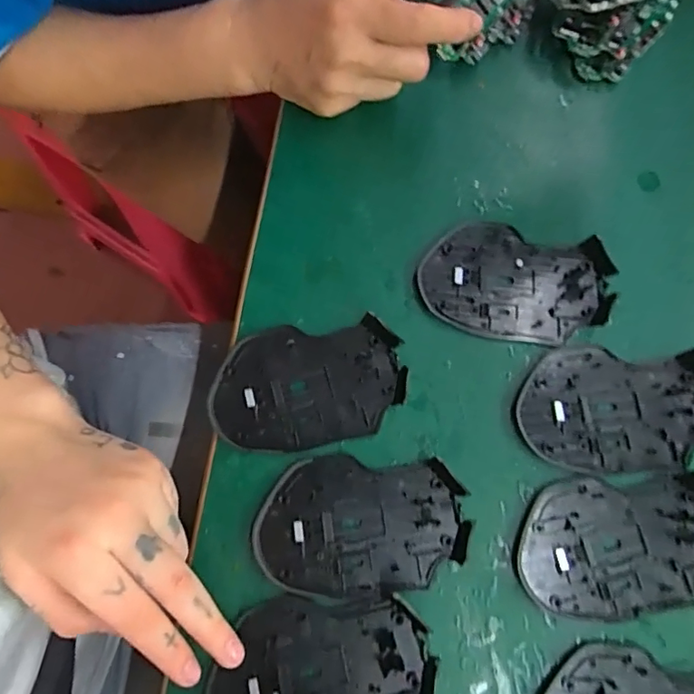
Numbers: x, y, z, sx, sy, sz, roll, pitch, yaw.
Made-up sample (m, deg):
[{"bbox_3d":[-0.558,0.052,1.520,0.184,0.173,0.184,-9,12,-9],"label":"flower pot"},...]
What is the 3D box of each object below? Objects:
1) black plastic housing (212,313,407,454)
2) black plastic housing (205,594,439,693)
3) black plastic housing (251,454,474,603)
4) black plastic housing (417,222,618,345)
[{"bbox_3d":[-0.024,0.023,0.300,0.112,0.009,0.071,-10,76,-3],"label":"black plastic housing"},{"bbox_3d":[-0.014,0.169,0.258,0.113,0.016,0.070,-2,75,-3],"label":"black plastic housing"},{"bbox_3d":[0.008,0.101,0.280,0.113,0.010,0.073,4,76,1],"label":"black plastic housing"},{"bbox_3d":[0.105,-0.041,0.316,0.113,0.011,0.073,16,77,4],"label":"black plastic housing"}]

